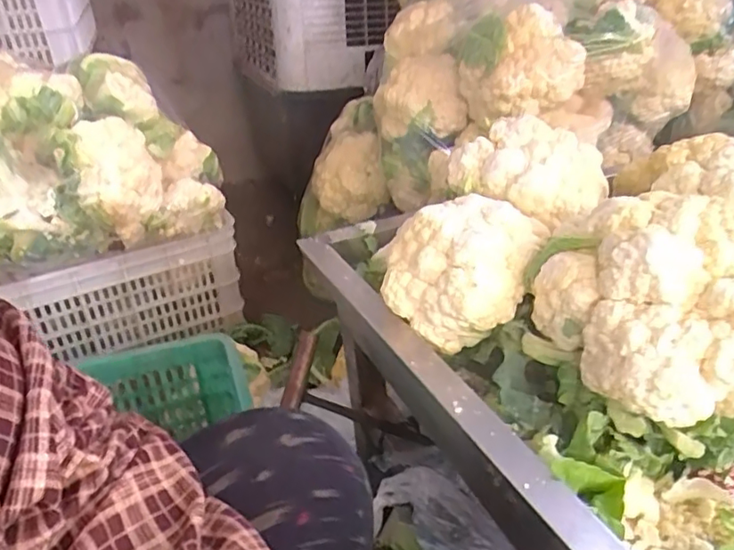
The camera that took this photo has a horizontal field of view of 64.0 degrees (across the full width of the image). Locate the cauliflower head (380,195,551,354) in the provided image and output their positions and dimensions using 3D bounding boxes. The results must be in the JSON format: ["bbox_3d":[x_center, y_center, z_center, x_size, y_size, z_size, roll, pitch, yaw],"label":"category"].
[{"bbox_3d":[0.087,-0.008,0.536,0.135,0.096,0.126,-1,30,1],"label":"cauliflower head"}]

